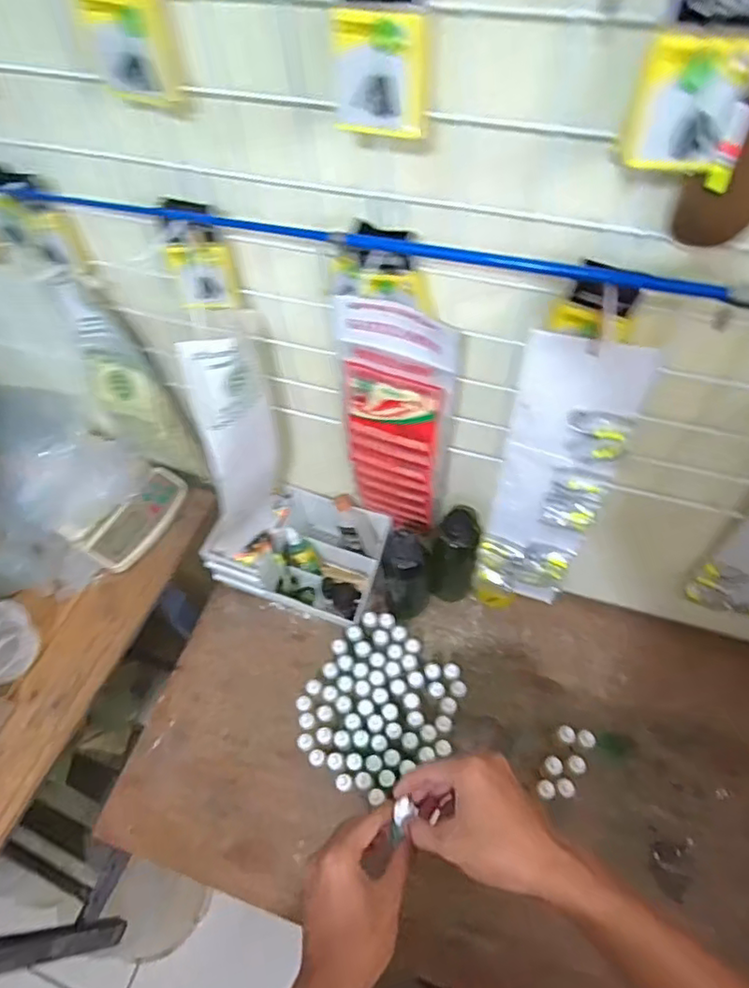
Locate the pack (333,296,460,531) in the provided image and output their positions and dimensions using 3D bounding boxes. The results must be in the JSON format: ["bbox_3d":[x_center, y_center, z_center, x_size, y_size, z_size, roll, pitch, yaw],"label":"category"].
[{"bbox_3d":[0.026,-0.055,0.668,0.115,0.366,0.027,20,62,15],"label":"pack"}]

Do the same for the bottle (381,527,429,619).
[{"bbox_3d":[0.044,0.103,0.812,0.056,0.186,0.068,-2,58,3],"label":"bottle"}]

